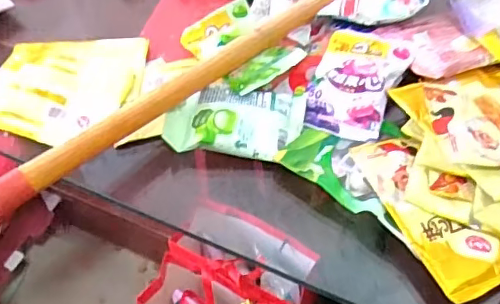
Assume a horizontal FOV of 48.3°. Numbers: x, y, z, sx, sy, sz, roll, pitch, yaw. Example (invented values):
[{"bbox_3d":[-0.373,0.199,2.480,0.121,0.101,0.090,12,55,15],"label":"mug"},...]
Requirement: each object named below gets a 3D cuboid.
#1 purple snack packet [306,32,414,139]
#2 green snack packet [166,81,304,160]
[{"bbox_3d":[0.108,-0.074,0.561,0.082,0.019,0.130,17,51,15],"label":"purple snack packet"},{"bbox_3d":[-0.014,-0.033,0.535,0.128,0.012,0.087,4,49,4],"label":"green snack packet"}]

